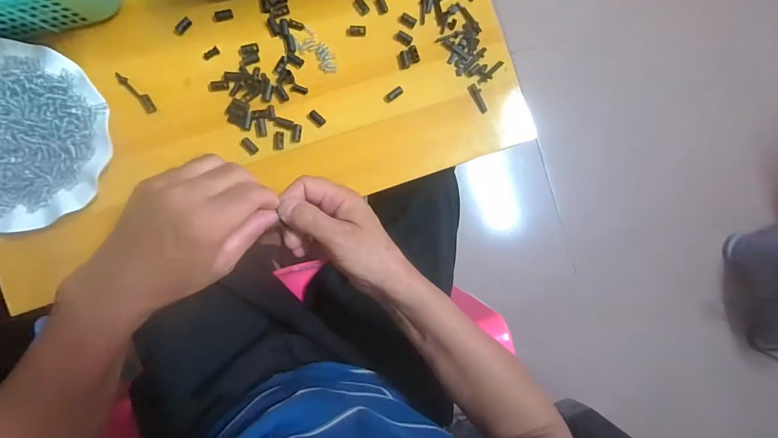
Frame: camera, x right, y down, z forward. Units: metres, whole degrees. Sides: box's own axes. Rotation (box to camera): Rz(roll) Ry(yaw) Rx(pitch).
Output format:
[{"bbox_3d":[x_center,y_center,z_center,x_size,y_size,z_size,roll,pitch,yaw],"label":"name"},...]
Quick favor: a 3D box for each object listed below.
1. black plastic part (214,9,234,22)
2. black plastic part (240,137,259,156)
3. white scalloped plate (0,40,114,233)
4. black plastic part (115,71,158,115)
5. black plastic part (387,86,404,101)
[{"bbox_3d":[-0.181,-0.224,0.403,0.019,0.004,0.011,-18,90,-6],"label":"black plastic part"},{"bbox_3d":[-0.153,-0.080,0.401,0.011,0.004,0.021,-45,93,-6],"label":"black plastic part"},{"bbox_3d":[-0.376,-0.082,0.369,0.174,0.026,0.180,0,88,-6],"label":"white scalloped plate"},{"bbox_3d":[-0.271,-0.136,0.394,0.014,0.004,0.054,-41,92,-6],"label":"black plastic part"},{"bbox_3d":[0.007,-0.143,0.420,0.020,0.006,0.009,-35,92,-6],"label":"black plastic part"}]

